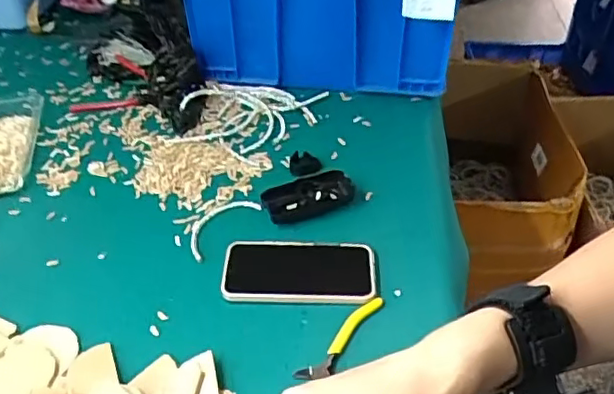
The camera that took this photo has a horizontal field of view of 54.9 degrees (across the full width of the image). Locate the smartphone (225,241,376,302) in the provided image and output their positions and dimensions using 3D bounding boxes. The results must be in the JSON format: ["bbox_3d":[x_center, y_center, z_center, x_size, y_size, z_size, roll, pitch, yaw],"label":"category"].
[{"bbox_3d":[-0.008,0.080,0.652,0.162,0.018,0.084,1,43,3],"label":"smartphone"}]

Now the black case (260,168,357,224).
[{"bbox_3d":[0.001,-0.002,0.733,0.111,0.022,0.046,-19,45,-18],"label":"black case"}]

